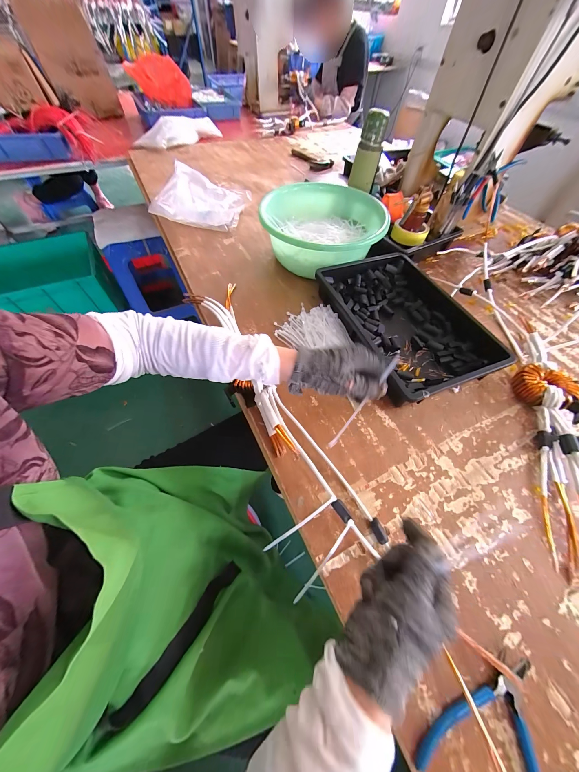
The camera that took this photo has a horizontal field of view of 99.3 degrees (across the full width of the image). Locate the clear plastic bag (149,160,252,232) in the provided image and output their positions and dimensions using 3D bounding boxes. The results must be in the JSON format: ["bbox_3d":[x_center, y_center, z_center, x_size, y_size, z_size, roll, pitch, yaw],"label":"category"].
[{"bbox_3d":[-0.265,-0.574,0.746,0.252,0.107,0.173,4,57,-1],"label":"clear plastic bag"}]

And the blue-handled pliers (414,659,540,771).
[{"bbox_3d":[0.214,0.353,0.250,0.122,0.010,0.142,36,62,18],"label":"blue-handled pliers"}]

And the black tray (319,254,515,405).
[{"bbox_3d":[0.248,-0.143,0.532,0.275,0.064,0.364,-15,59,-13],"label":"black tray"}]

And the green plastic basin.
[{"bbox_3d":[0.083,-0.394,0.642,0.293,0.122,0.310,2,57,-3],"label":"green plastic basin"}]

